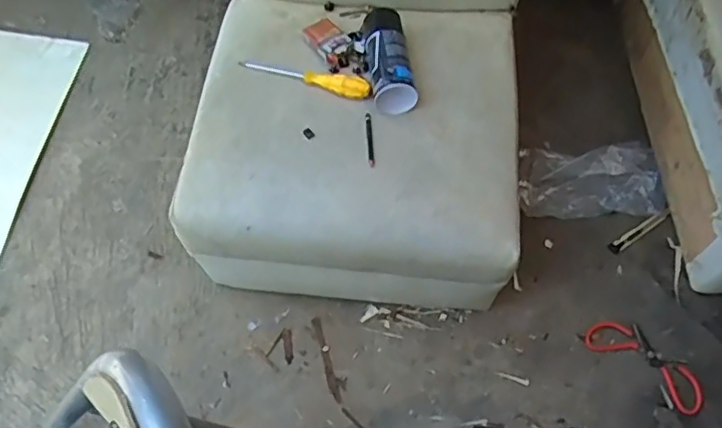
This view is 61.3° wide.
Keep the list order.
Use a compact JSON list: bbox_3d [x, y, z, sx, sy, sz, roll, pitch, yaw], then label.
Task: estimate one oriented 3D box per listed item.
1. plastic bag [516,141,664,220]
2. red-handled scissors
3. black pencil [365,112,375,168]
[{"bbox_3d":[0.457,-0.072,1.202,0.279,0.034,0.151,0,63,-2],"label":"plastic bag"},{"bbox_3d":[0.502,0.255,1.063,0.215,0.015,0.079,35,67,15],"label":"red-handled scissors"},{"bbox_3d":[0.013,-0.111,0.905,0.010,0.008,0.088,-3,63,0],"label":"black pencil"}]

